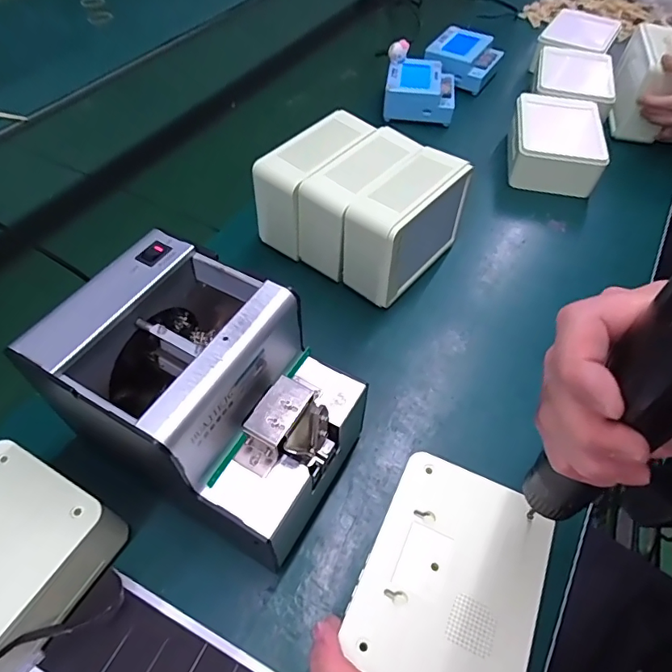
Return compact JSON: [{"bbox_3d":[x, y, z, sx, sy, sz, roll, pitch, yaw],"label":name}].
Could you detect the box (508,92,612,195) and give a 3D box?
[{"bbox_3d":[0.283,-0.248,0.631,0.103,0.059,0.132,11,53,7],"label":"box"}]

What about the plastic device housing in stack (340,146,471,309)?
[{"bbox_3d":[0.070,-0.107,0.492,0.058,0.108,0.132,35,59,22],"label":"plastic device housing in stack"}]

